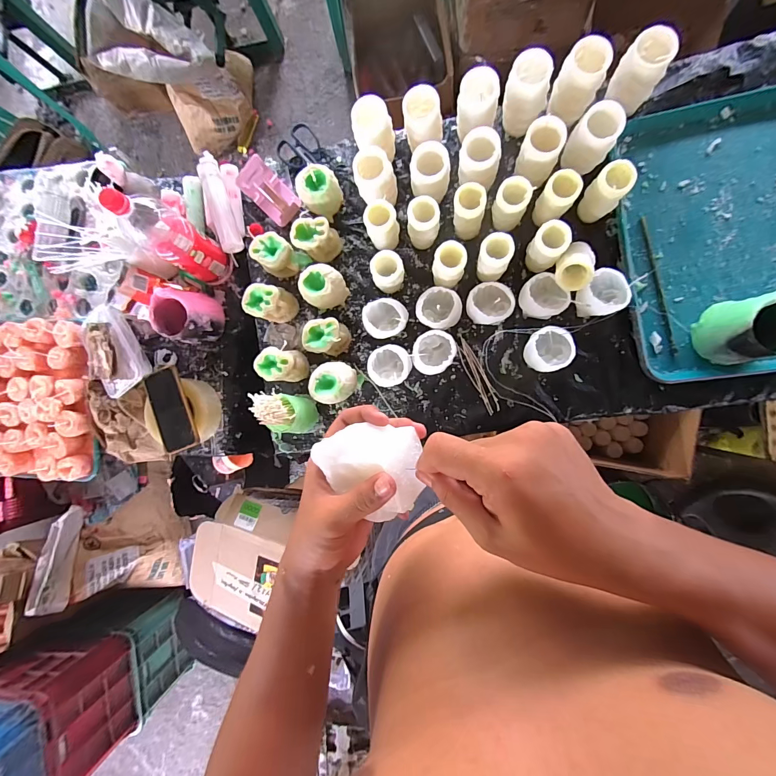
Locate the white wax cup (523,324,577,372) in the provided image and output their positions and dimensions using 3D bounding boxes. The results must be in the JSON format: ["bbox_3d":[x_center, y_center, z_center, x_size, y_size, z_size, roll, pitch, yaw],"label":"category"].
[{"bbox_3d":[0.268,-0.064,0.618,0.071,0.055,0.072,0,90,9],"label":"white wax cup"}]

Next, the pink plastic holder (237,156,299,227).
[{"bbox_3d":[-0.219,-0.363,0.684,0.094,0.091,0.068,44,96,7],"label":"pink plastic holder"}]

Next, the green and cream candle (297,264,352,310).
[{"bbox_3d":[-0.115,-0.182,0.676,0.075,0.071,0.072,0,90,9],"label":"green and cream candle"}]

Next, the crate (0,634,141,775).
[{"bbox_3d":[-1.059,0.986,1.119,0.409,0.249,0.336,-10,88,9],"label":"crate"}]

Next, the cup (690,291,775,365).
[{"bbox_3d":[0.529,-0.085,0.540,0.085,0.105,0.094,-10,89,9],"label":"cup"}]

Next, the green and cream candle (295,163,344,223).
[{"bbox_3d":[-0.119,-0.354,0.676,0.071,0.080,0.069,0,90,9],"label":"green and cream candle"}]

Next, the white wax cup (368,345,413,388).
[{"bbox_3d":[0.006,-0.039,0.654,0.073,0.058,0.070,0,90,9],"label":"white wax cup"}]

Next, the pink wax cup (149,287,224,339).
[{"bbox_3d":[-0.377,-0.135,0.696,0.081,0.098,0.098,15,92,9],"label":"pink wax cup"}]

